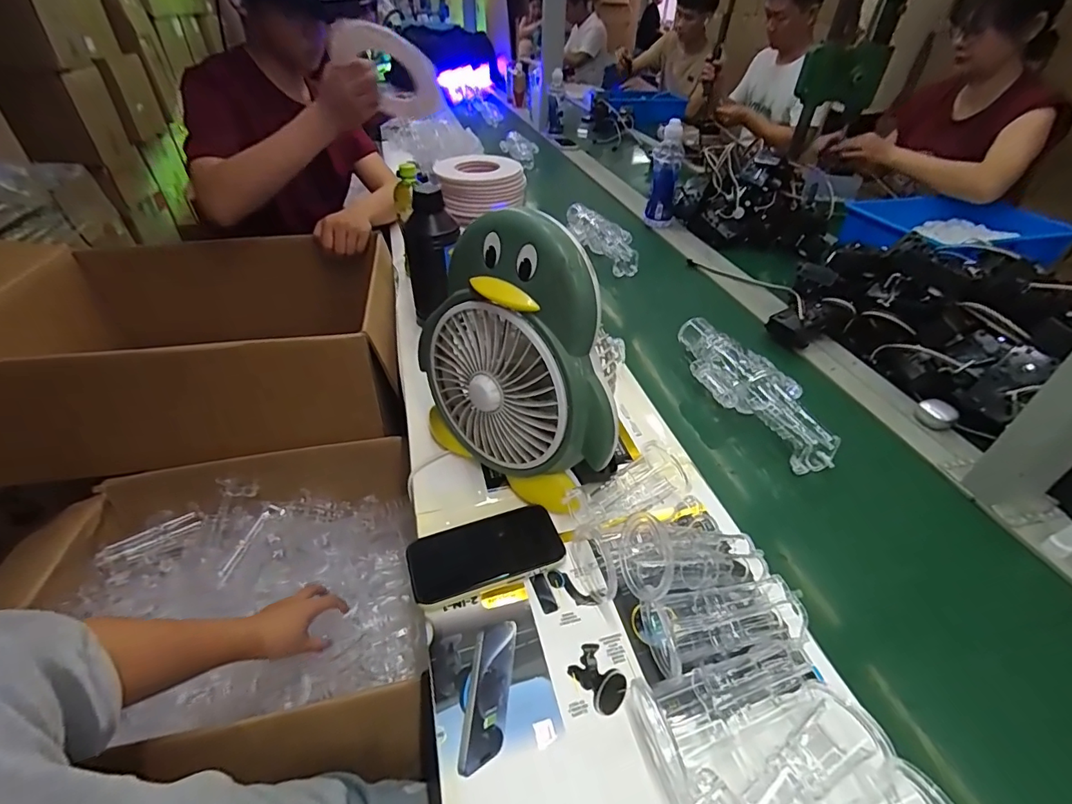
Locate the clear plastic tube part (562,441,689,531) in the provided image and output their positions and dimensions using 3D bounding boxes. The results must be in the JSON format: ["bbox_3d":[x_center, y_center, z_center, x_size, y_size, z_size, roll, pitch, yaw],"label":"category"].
[{"bbox_3d":[0.098,0.095,0.532,0.138,0.048,0.061,-21,45,-24],"label":"clear plastic tube part"}]

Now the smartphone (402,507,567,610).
[{"bbox_3d":[-0.047,0.150,0.494,0.154,0.012,0.075,-12,44,-17],"label":"smartphone"}]

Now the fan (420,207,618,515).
[{"bbox_3d":[-0.027,-0.043,0.508,0.250,0.273,0.087,30,48,30],"label":"fan"}]

